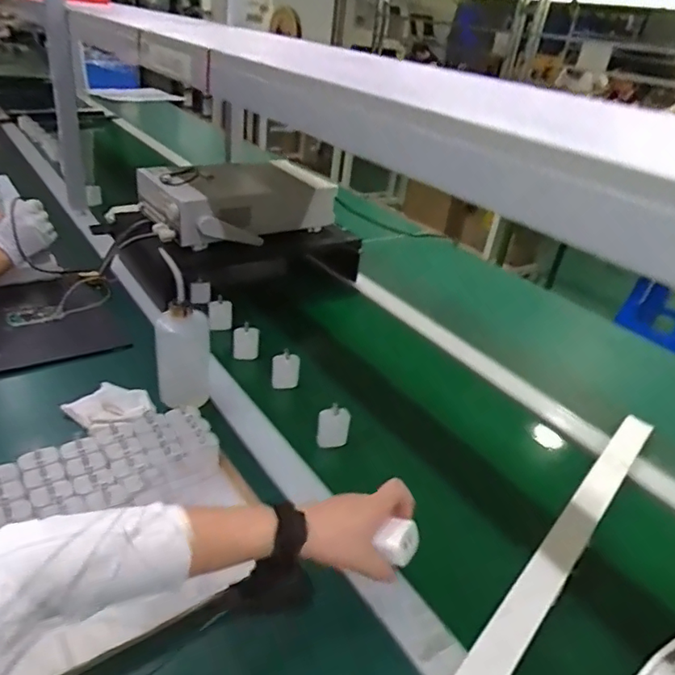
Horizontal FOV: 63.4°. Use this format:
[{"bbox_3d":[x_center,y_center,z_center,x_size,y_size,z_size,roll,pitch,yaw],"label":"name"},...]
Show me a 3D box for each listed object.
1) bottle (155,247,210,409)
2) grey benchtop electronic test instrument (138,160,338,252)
[{"bbox_3d":[-0.231,-0.005,0.814,0.077,0.232,0.086,-4,32,-17],"label":"bottle"},{"bbox_3d":[-0.203,-0.294,1.163,0.382,0.111,0.226,-12,36,-28],"label":"grey benchtop electronic test instrument"}]

